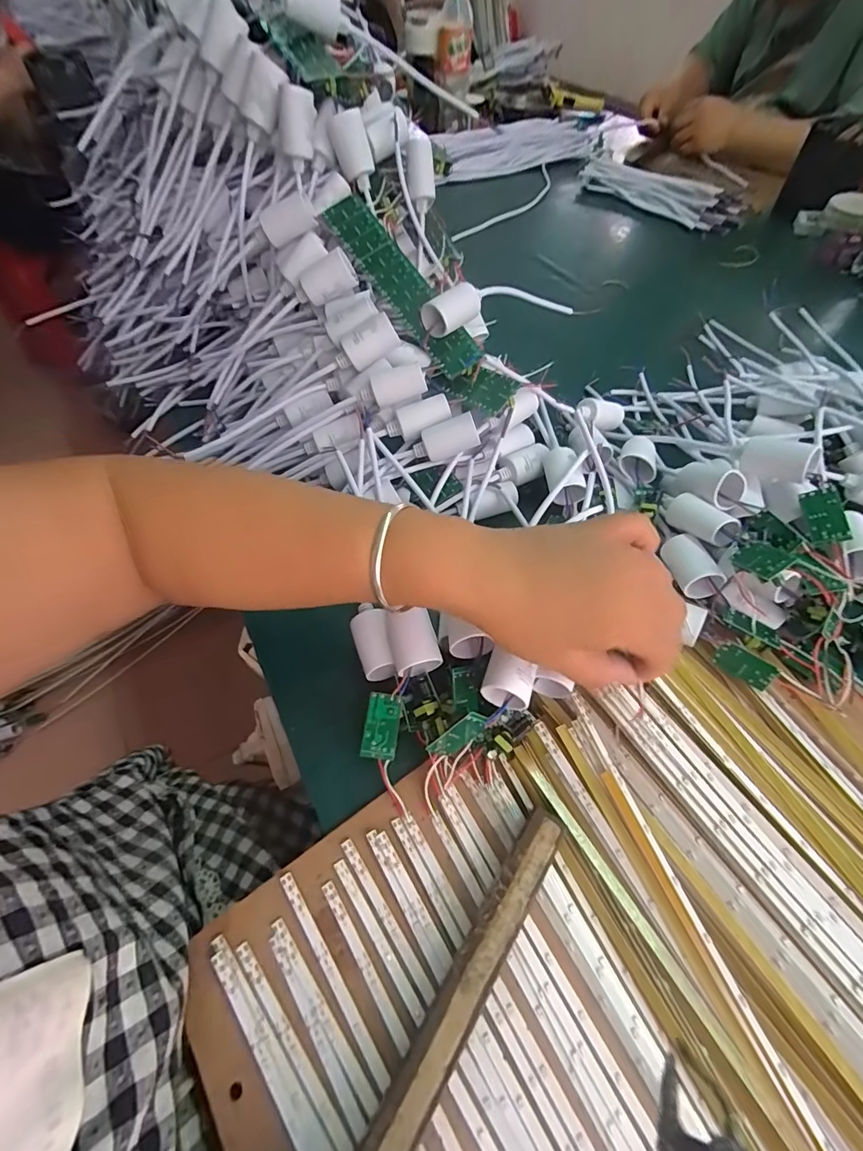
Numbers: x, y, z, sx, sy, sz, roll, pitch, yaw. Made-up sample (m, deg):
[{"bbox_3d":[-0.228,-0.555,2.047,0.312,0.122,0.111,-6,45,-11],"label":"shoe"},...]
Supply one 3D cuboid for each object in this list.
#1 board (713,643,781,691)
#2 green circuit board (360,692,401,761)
[{"bbox_3d":[0.208,0.060,0.311,0.034,0.019,0.004,37,29,24],"label":"board"},{"bbox_3d":[-0.031,0.095,0.293,0.021,0.006,0.038,10,74,-5],"label":"green circuit board"}]

